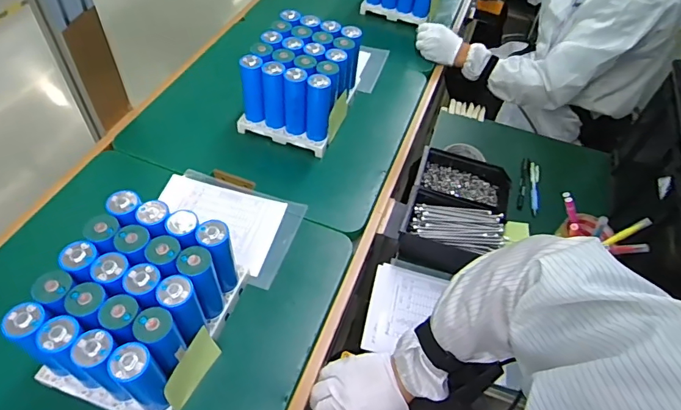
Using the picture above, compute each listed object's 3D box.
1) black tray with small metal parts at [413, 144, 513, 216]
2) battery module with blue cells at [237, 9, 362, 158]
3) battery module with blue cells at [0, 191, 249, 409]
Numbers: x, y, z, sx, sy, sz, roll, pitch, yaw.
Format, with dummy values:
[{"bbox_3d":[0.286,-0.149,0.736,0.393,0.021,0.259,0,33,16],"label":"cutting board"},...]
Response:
[{"bbox_3d":[0.218,-0.033,0.804,0.167,0.043,0.114,19,53,9],"label":"black tray with small metal parts"},{"bbox_3d":[-0.072,-0.233,0.852,0.166,0.146,0.211,19,53,8],"label":"battery module with blue cells"},{"bbox_3d":[-0.245,0.127,0.557,0.171,0.152,0.218,17,53,7],"label":"battery module with blue cells"}]

